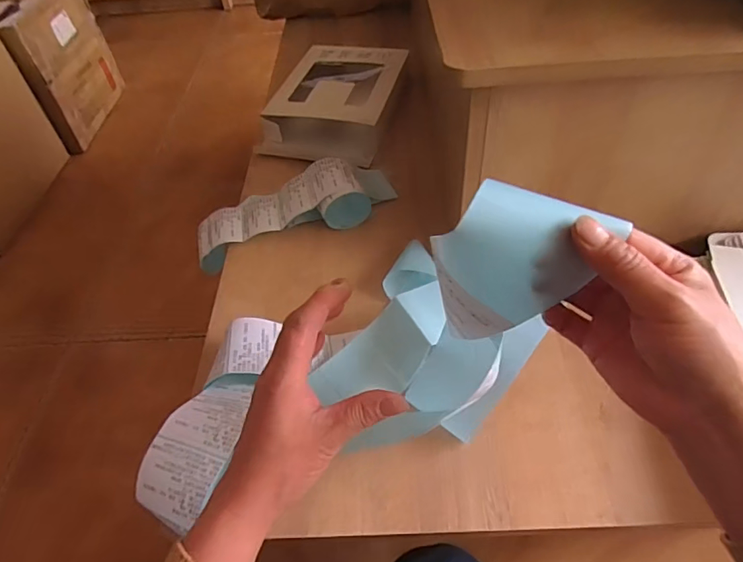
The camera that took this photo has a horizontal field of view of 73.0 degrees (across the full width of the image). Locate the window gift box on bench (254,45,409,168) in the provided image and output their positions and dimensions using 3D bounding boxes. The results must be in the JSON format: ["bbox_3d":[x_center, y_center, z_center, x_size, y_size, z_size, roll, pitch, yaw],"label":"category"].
[{"bbox_3d":[-0.063,-0.338,0.942,0.204,0.071,0.298,11,51,13],"label":"window gift box on bench"}]

